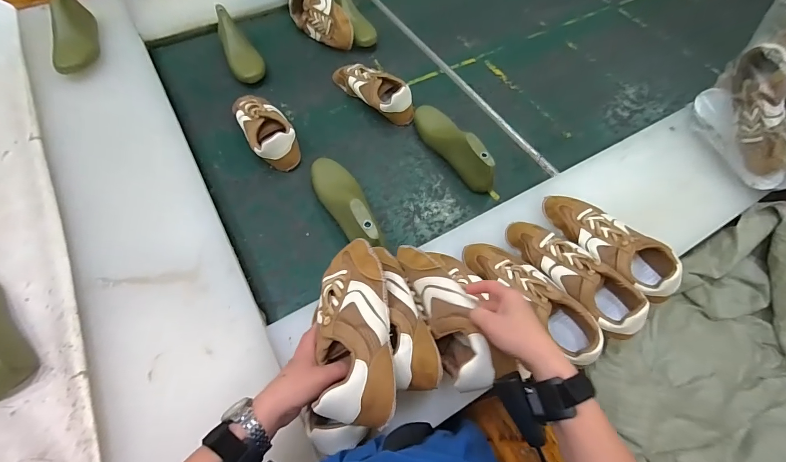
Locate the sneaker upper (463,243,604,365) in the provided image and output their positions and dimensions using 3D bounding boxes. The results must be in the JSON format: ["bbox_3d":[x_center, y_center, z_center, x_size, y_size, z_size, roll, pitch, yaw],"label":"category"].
[{"bbox_3d":[0.212,0.095,0.555,0.078,0.076,0.237,-35,67,-20],"label":"sneaker upper"}]

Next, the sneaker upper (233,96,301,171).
[{"bbox_3d":[-0.270,-0.219,0.766,0.091,0.060,0.203,-27,64,-17],"label":"sneaker upper"}]

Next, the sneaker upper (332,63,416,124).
[{"bbox_3d":[-0.043,-0.337,0.845,0.088,0.067,0.232,-38,68,-22],"label":"sneaker upper"}]

